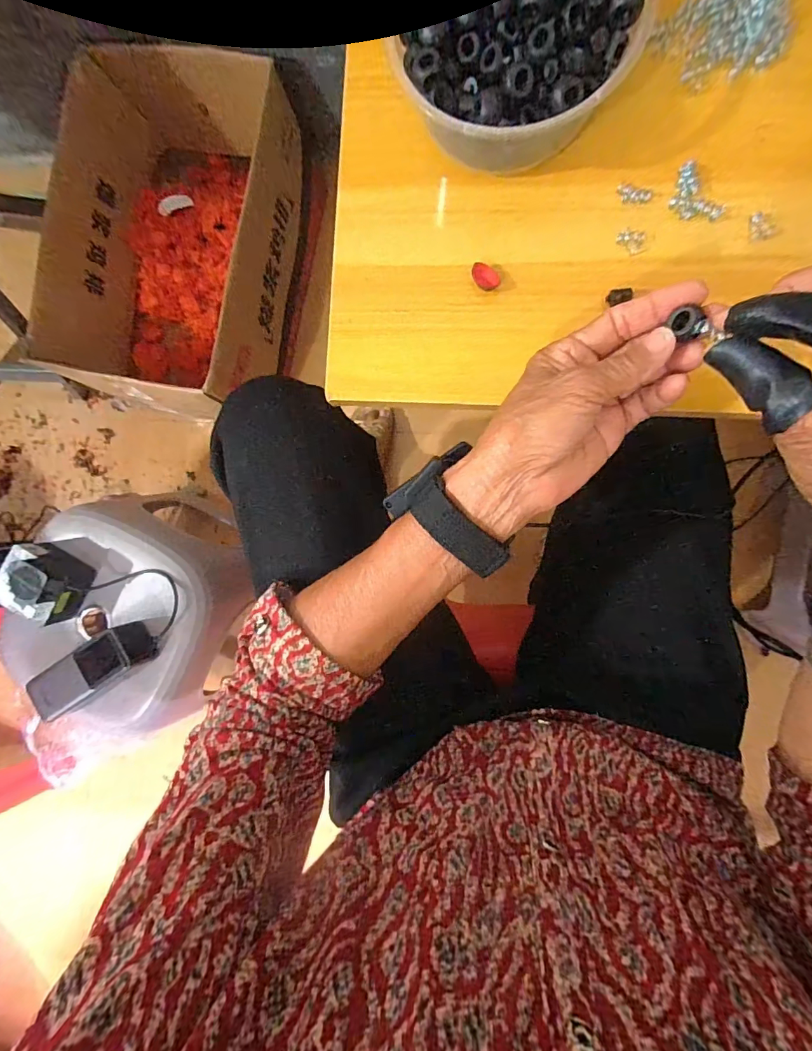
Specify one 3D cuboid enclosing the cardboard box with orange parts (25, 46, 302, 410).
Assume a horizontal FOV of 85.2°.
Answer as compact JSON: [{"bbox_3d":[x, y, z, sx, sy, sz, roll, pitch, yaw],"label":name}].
[{"bbox_3d":[-0.380,-0.477,0.743,0.366,0.191,0.508,10,92,6],"label":"cardboard box with orange parts"}]

